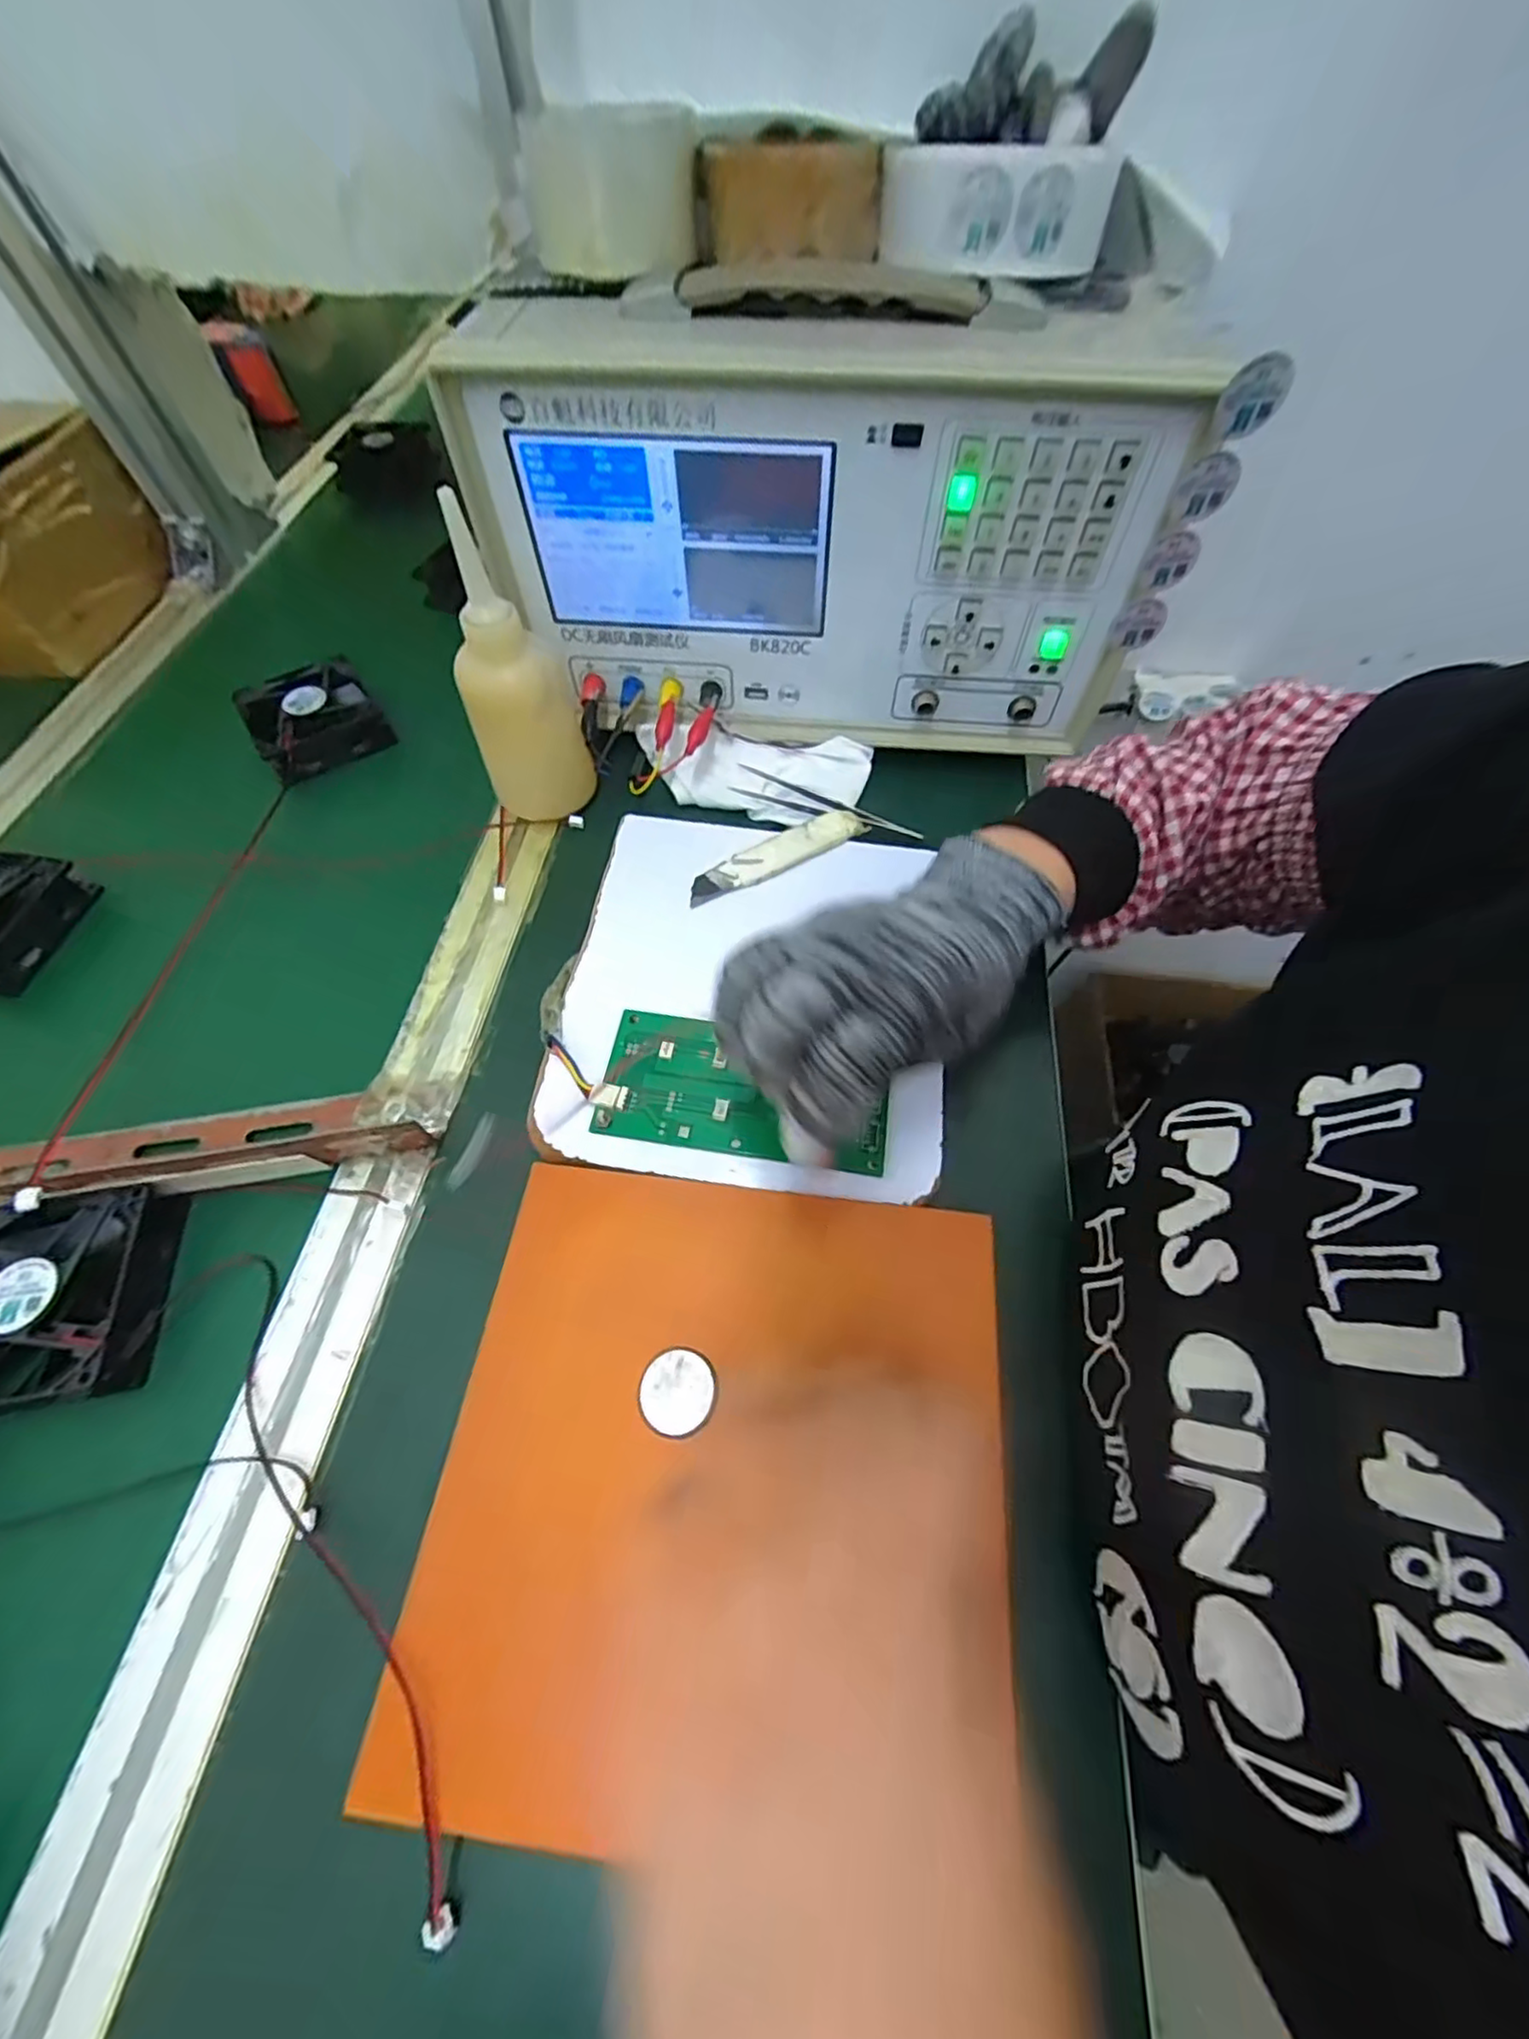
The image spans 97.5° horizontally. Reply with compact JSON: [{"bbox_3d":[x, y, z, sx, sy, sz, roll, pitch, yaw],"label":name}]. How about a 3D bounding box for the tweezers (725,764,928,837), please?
[{"bbox_3d":[0.037,-0.130,0.416,0.120,0.006,0.018,24,88,9],"label":"tweezers"}]

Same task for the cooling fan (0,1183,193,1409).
[{"bbox_3d":[-0.299,0.114,0.279,0.085,0.021,0.082,-9,61,-1],"label":"cooling fan"}]

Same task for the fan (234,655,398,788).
[{"bbox_3d":[-0.311,-0.209,0.464,0.078,0.029,0.077,-32,64,-13],"label":"fan"}]

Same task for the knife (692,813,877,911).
[{"bbox_3d":[0.008,-0.095,0.386,0.111,0.006,0.021,-28,81,-12],"label":"knife"}]

